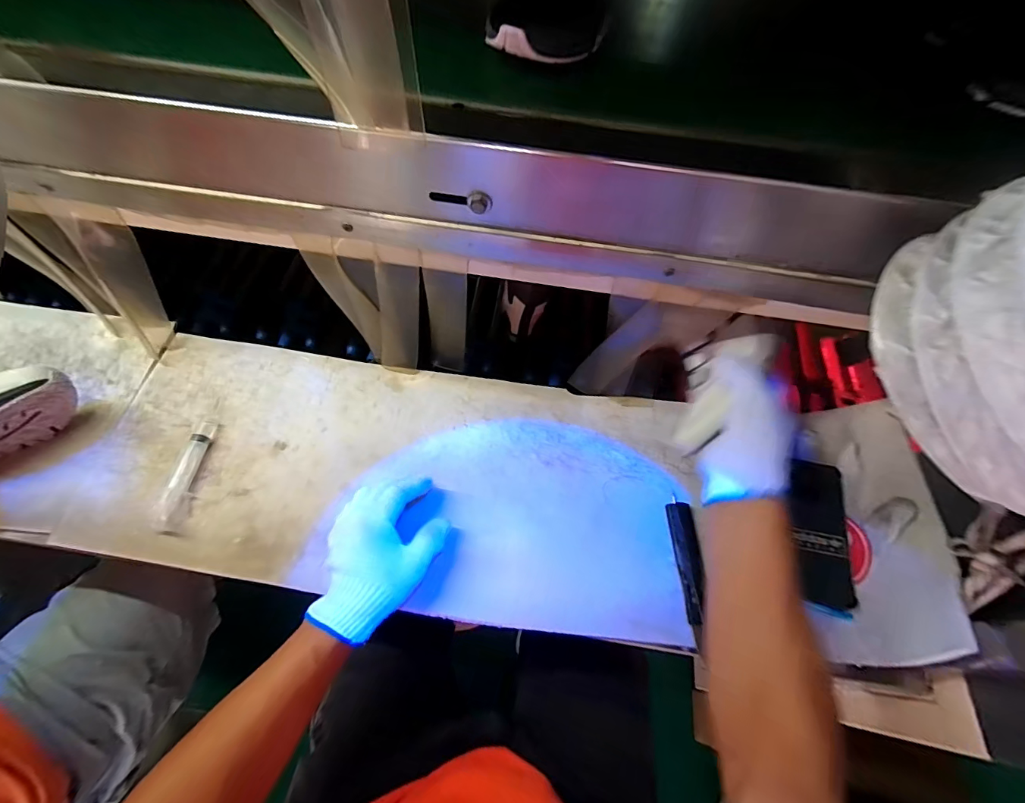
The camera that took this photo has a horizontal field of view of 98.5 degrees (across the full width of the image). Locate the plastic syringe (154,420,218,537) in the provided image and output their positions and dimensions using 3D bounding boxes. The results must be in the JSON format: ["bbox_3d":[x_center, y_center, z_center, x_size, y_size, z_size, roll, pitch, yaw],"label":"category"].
[{"bbox_3d":[-0.386,0.084,0.523,0.025,0.026,0.139,4,63,0],"label":"plastic syringe"}]

